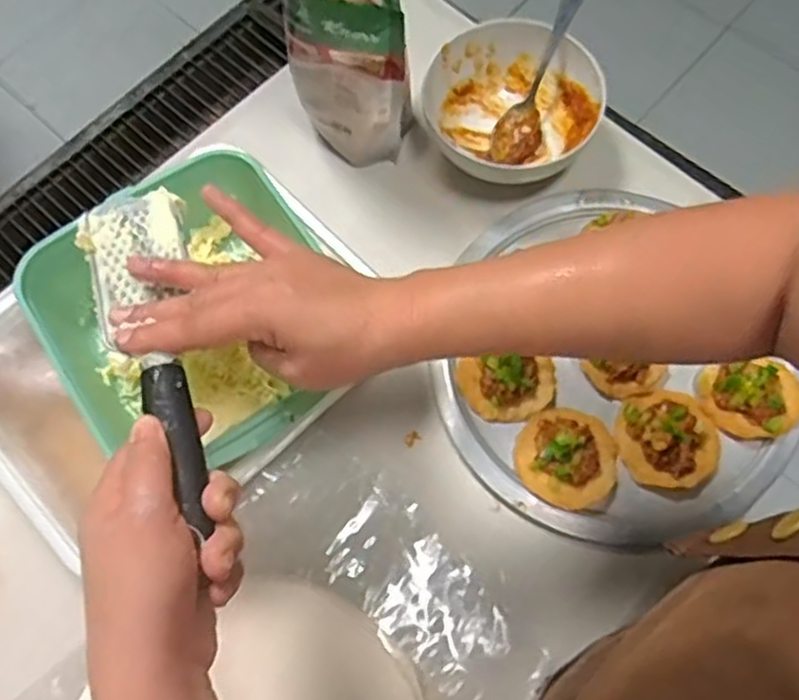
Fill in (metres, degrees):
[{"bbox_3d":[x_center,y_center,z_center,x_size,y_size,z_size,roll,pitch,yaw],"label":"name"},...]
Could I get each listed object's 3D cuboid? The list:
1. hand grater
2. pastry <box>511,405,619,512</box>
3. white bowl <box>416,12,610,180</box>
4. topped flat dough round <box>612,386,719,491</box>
[{"bbox_3d":[-0.130,-0.008,0.407,0.057,0.018,0.225,-23,59,-7],"label":"hand grater"},{"bbox_3d":[0.135,0.083,0.587,0.080,0.028,0.077,-1,68,2],"label":"pastry"},{"bbox_3d":[0.099,-0.220,0.679,0.149,0.065,0.148,-1,68,2],"label":"white bowl"},{"bbox_3d":[0.215,0.068,0.591,0.080,0.025,0.082,-1,68,2],"label":"topped flat dough round"}]

